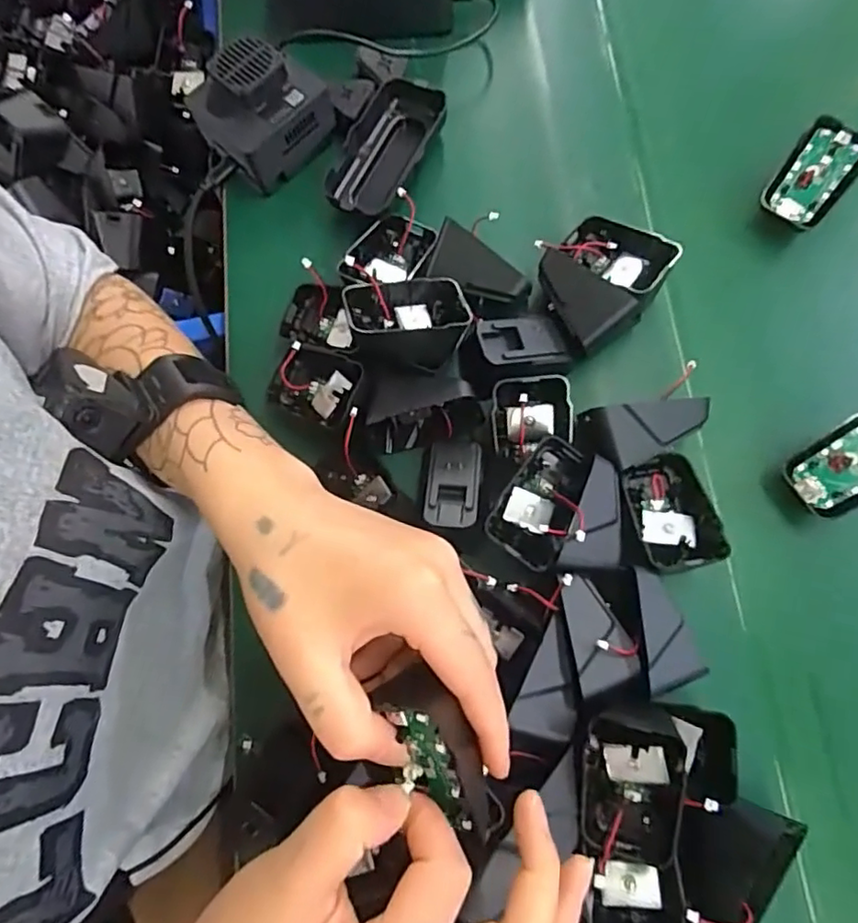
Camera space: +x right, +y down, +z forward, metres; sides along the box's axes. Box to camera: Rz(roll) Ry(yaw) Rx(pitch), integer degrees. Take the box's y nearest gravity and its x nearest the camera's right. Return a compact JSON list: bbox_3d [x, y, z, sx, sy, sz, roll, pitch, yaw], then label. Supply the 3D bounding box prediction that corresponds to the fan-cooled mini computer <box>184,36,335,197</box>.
[{"bbox_3d":[-0.119,-0.244,0.434,0.073,0.064,0.076,41,80,11],"label":"fan-cooled mini computer"}]

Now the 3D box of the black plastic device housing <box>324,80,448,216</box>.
[{"bbox_3d":[-0.032,-0.218,0.438,0.056,0.033,0.111,22,77,7],"label":"black plastic device housing"}]

